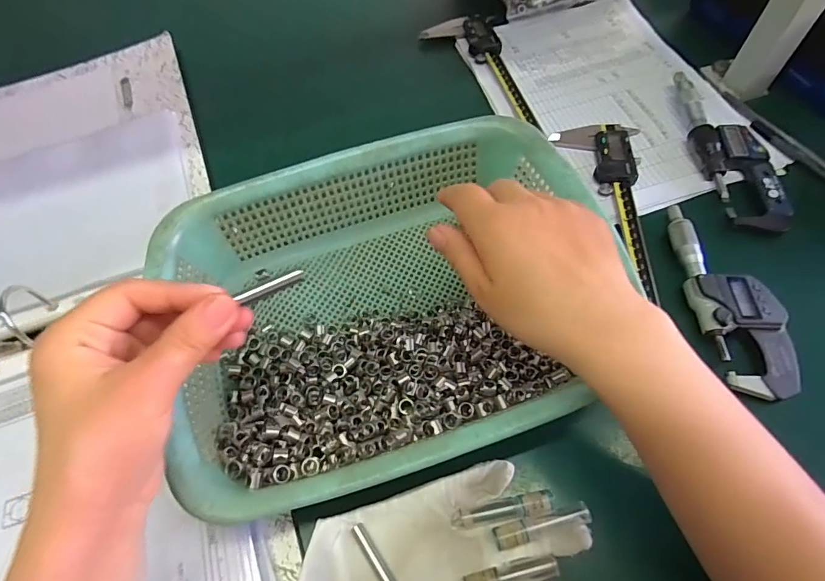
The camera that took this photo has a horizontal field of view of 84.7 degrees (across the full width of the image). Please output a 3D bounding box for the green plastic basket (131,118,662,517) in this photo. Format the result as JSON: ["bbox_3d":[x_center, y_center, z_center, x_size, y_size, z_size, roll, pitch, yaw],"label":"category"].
[{"bbox_3d":[-0.017,0.010,0.316,0.295,0.075,0.221,-18,62,-7],"label":"green plastic basket"}]

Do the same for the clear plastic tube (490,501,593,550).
[{"bbox_3d":[0.080,0.145,0.278,0.061,0.009,0.013,-13,62,-4],"label":"clear plastic tube"}]

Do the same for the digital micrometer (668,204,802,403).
[{"bbox_3d":[0.240,0.000,0.347,0.054,0.020,0.163,-9,61,-2],"label":"digital micrometer"}]

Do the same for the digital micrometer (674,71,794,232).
[{"bbox_3d":[0.286,-0.129,0.410,0.060,0.024,0.179,1,62,3],"label":"digital micrometer"}]

